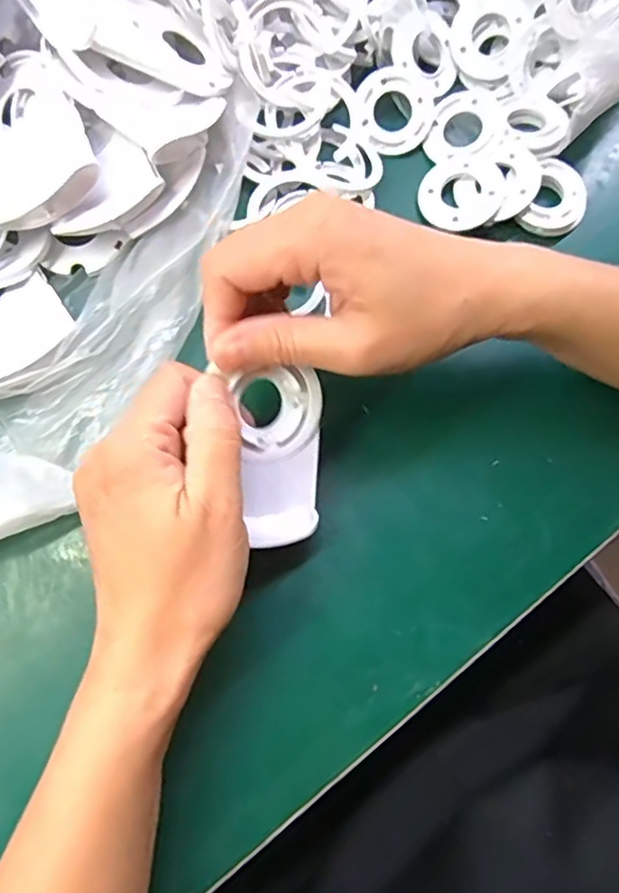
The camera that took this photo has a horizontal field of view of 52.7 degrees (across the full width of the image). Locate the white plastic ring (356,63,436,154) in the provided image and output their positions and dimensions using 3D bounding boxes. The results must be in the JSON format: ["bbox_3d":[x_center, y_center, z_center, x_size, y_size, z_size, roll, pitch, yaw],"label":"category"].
[{"bbox_3d":[0.047,-0.188,0.349,0.042,0.008,0.047,19,94,0],"label":"white plastic ring"}]

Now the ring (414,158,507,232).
[{"bbox_3d":[0.083,-0.139,0.341,0.047,0.005,0.042,21,82,19],"label":"ring"}]

